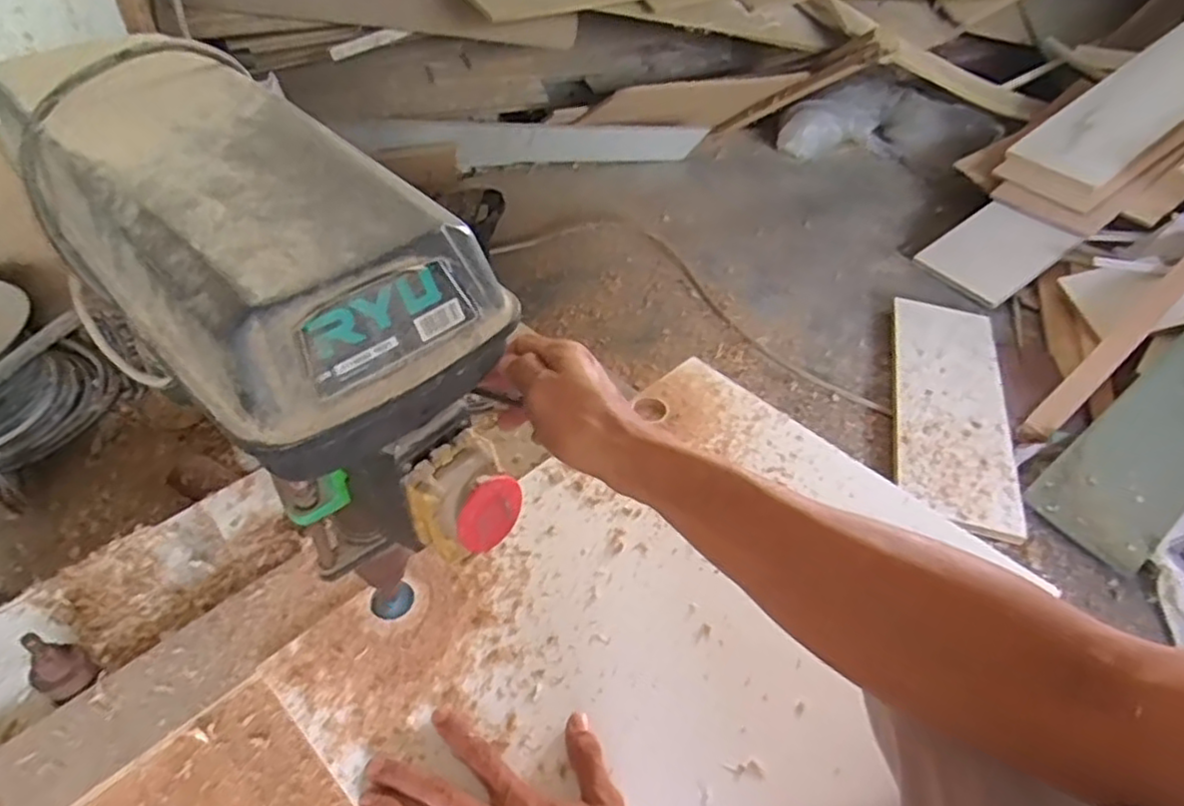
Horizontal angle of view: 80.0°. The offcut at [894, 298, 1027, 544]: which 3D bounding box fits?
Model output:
[{"bbox_3d":[0.573,-0.005,1.127,0.167,0.021,0.494,15,46,10],"label":"offcut"}]

